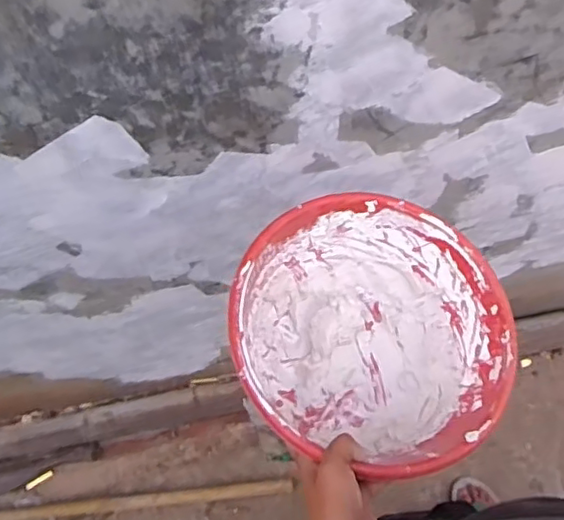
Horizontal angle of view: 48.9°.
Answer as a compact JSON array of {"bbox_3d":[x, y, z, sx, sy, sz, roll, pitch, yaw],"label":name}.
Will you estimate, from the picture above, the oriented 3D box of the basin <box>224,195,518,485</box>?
[{"bbox_3d":[0.085,0.072,0.590,0.246,0.118,0.248,0,67,0],"label":"basin"}]

